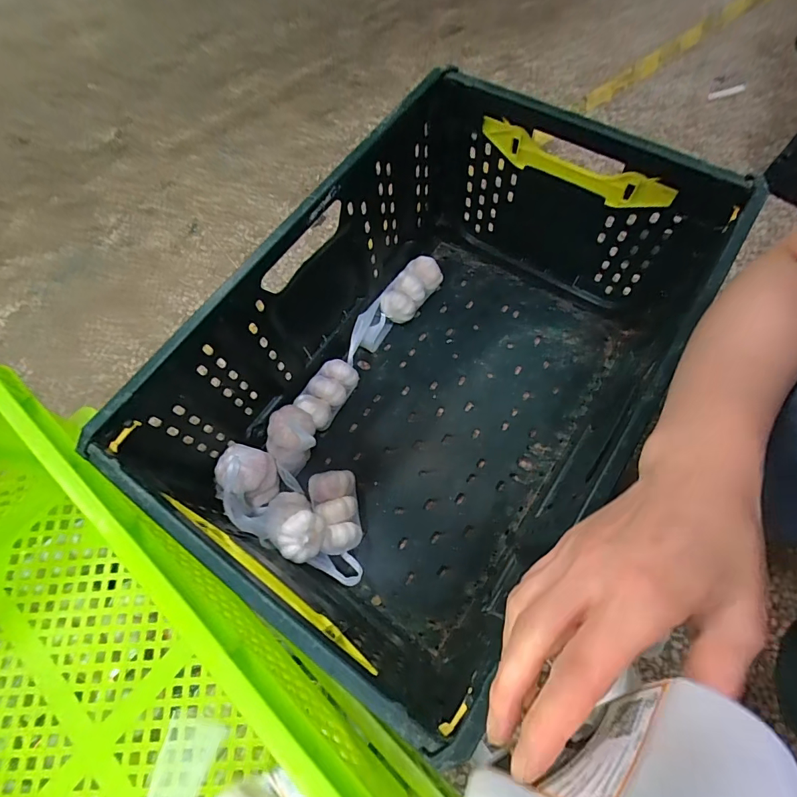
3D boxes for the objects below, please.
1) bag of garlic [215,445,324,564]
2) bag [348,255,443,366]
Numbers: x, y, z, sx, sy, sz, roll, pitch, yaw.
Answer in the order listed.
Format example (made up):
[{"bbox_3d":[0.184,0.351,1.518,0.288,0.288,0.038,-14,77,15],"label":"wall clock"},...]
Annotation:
[{"bbox_3d":[-0.166,0.141,0.558,0.083,0.095,0.170,-41,72,-12],"label":"bag of garlic"},{"bbox_3d":[-0.006,-0.144,0.702,0.058,0.074,0.188,40,76,17],"label":"bag"}]

